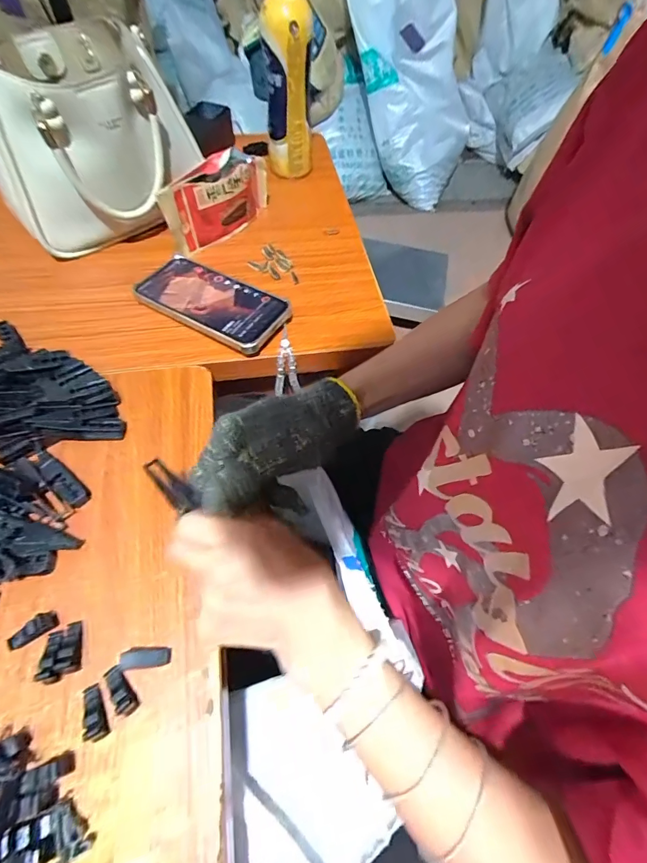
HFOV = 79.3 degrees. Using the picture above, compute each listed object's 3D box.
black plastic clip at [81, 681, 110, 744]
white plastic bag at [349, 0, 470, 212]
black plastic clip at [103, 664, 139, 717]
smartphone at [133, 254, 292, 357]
[{"bbox_3d":[-0.145,0.176,0.246,0.011,0.013,0.031,-22,63,-16],"label":"black plastic clip"},{"bbox_3d":[0.340,-1.247,1.461,0.314,0.721,0.259,1,55,28],"label":"white plastic bag"},{"bbox_3d":[-0.131,0.167,0.253,0.012,0.012,0.030,-33,66,-21],"label":"black plastic clip"},{"bbox_3d":[-0.123,-0.145,0.436,0.169,0.014,0.082,27,62,15],"label":"smartphone"}]

